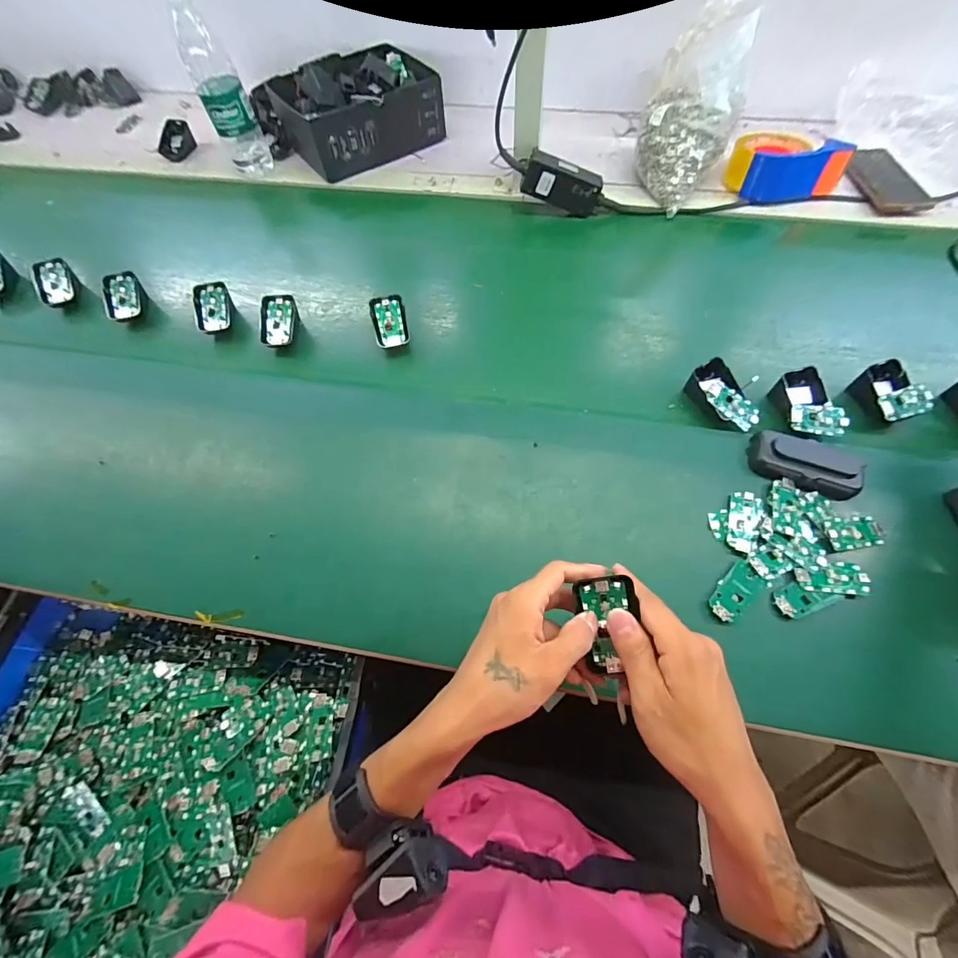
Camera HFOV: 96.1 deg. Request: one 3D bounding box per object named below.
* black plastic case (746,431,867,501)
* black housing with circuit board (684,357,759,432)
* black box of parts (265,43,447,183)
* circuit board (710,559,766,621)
[{"bbox_3d":[0.349,-0.020,0.454,0.105,0.024,0.055,15,66,9],"label":"black plastic case"},{"bbox_3d":[0.279,-0.092,0.493,0.046,0.031,0.082,-26,67,-10],"label":"black housing with circuit board"},{"bbox_3d":[-0.196,-0.637,0.743,0.255,0.094,0.170,-32,68,-12],"label":"black box of parts"},{"bbox_3d":[0.247,0.108,0.415,0.061,0.006,0.030,-40,70,-15],"label":"circuit board"}]

